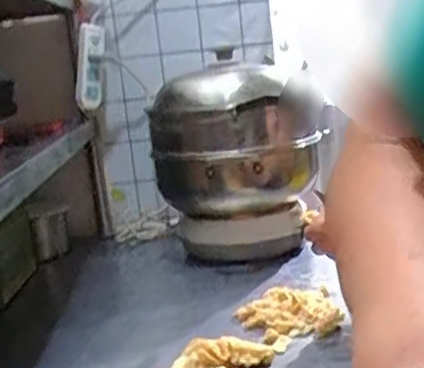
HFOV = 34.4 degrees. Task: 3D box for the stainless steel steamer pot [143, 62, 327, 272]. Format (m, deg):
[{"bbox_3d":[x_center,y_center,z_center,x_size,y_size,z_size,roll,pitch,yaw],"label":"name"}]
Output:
[{"bbox_3d":[0.064,-0.045,1.366,0.306,0.355,0.274,-4,11,12],"label":"stainless steel steamer pot"}]

